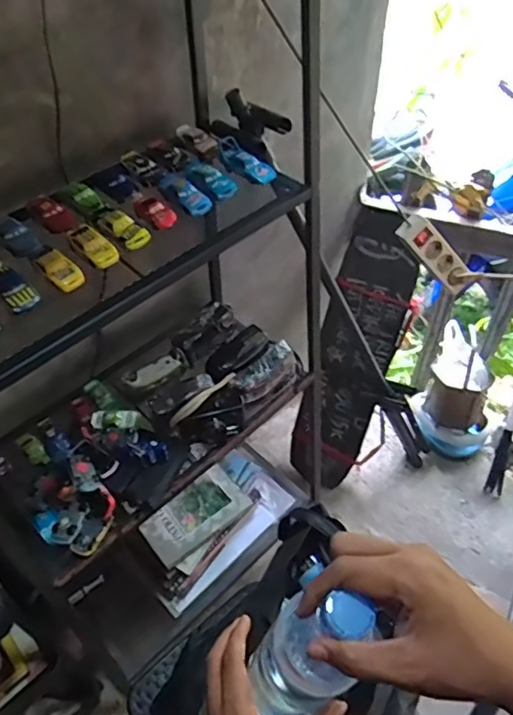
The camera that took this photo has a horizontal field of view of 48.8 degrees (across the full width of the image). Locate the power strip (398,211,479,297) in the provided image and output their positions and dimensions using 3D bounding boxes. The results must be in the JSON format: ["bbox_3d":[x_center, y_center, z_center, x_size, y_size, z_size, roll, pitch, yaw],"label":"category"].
[{"bbox_3d":[0.355,-0.198,1.102,0.058,0.211,0.028,-31,39,33],"label":"power strip"}]

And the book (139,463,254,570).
[{"bbox_3d":[-0.137,0.349,1.270,0.230,0.025,0.132,-31,55,-24],"label":"book"}]

